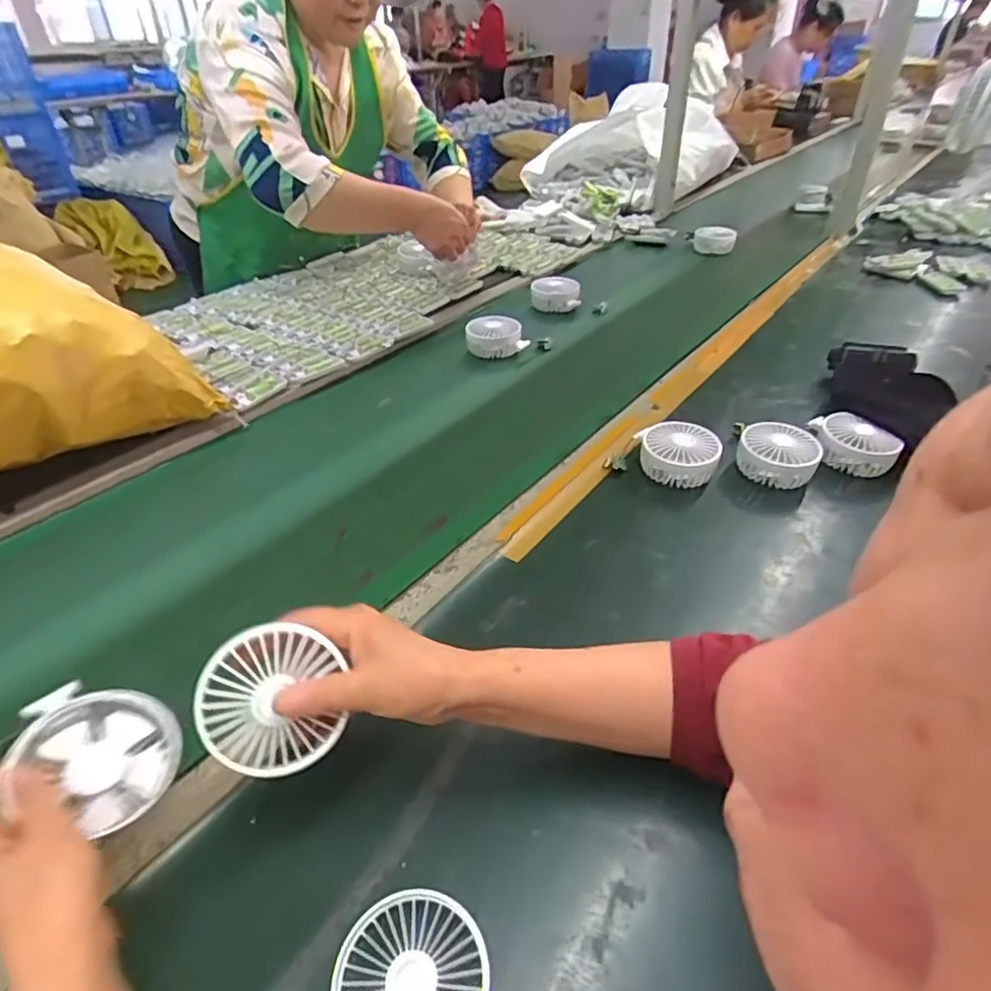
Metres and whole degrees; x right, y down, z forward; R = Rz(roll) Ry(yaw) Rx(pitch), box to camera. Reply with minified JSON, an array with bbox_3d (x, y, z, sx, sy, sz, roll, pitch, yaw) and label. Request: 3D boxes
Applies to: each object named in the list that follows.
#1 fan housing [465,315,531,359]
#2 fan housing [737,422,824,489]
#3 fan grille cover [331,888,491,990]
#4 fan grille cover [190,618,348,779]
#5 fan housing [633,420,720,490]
[{"bbox_3d":[0.002,-0.257,1.014,0.086,0.043,0.080,-19,41,-21],"label":"fan housing"},{"bbox_3d":[0.334,-0.050,0.743,0.087,0.042,0.086,16,41,21],"label":"fan housing"},{"bbox_3d":[-0.047,0.279,0.365,0.082,0.010,0.087,-28,45,-30],"label":"fan grille cover"},{"bbox_3d":[-0.133,0.124,0.379,0.086,0.084,0.008,26,-11,-21],"label":"fan grille cover"},{"bbox_3d":[0.217,-0.050,0.743,0.093,0.043,0.086,1,38,3],"label":"fan housing"}]

